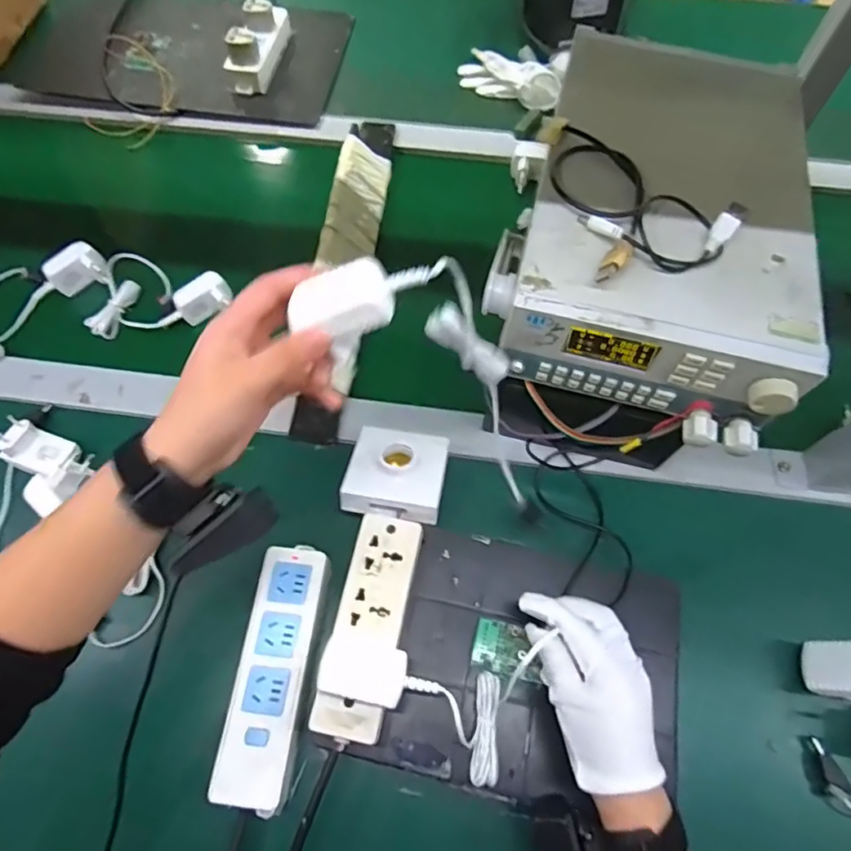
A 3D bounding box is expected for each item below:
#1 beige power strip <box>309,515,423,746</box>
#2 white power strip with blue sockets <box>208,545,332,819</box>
[{"bbox_3d":[-0.044,0.160,0.450,0.052,0.029,0.168,11,64,5],"label":"beige power strip"},{"bbox_3d":[-0.123,0.201,0.456,0.057,0.028,0.191,7,64,3],"label":"white power strip with blue sockets"}]

